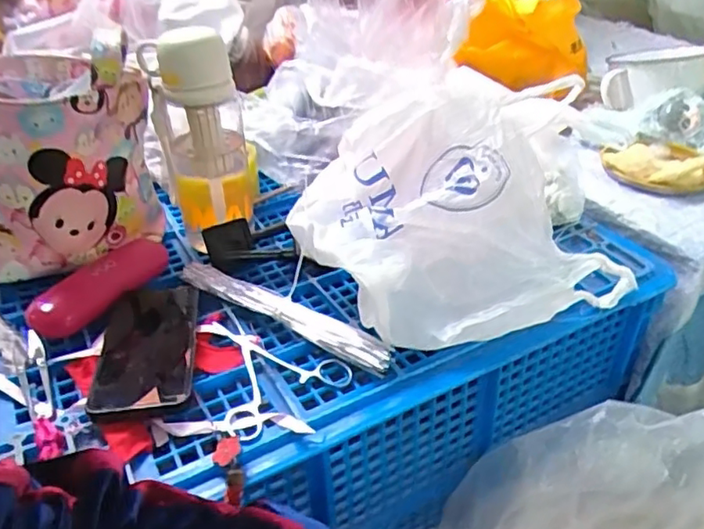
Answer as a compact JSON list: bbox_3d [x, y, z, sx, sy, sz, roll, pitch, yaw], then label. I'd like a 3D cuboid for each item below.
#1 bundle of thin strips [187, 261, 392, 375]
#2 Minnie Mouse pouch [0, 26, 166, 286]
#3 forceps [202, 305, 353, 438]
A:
[{"bbox_3d":[-0.068,0.039,0.571,0.252,0.024,0.029,22,42,29],"label":"bundle of thin strips"},{"bbox_3d":[-0.325,-0.114,0.631,0.211,0.201,0.188,-24,42,-28],"label":"Minnie Mouse pouch"},{"bbox_3d":[-0.084,0.086,0.542,0.112,0.016,0.139,-25,42,-29],"label":"forceps"}]

